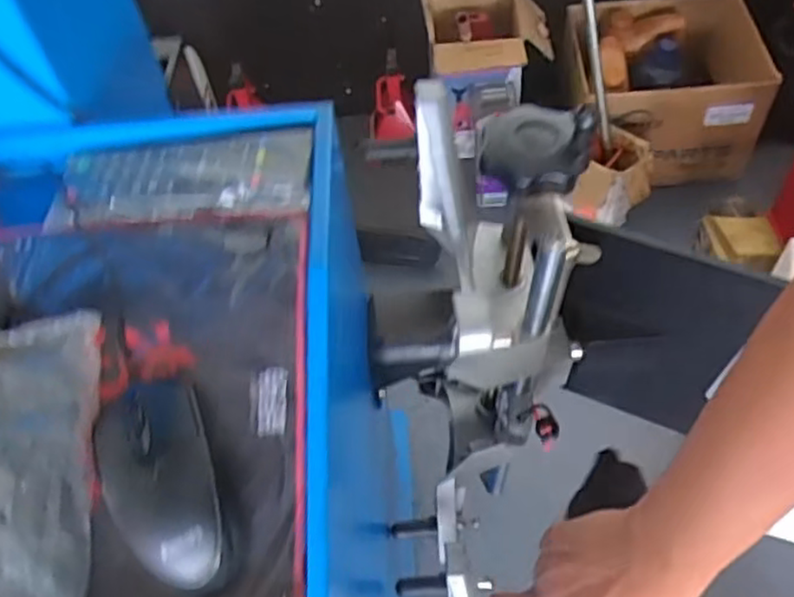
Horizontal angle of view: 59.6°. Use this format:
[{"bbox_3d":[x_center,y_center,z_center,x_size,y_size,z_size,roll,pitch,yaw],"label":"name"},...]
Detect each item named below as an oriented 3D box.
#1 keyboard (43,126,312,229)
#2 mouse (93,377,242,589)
[{"bbox_3d":[-0.137,-0.080,0.448,0.164,0.018,0.065,-4,53,2],"label":"keyboard"},{"bbox_3d":[-0.119,0.090,0.354,0.059,0.048,0.116,-26,55,-13],"label":"mouse"}]

